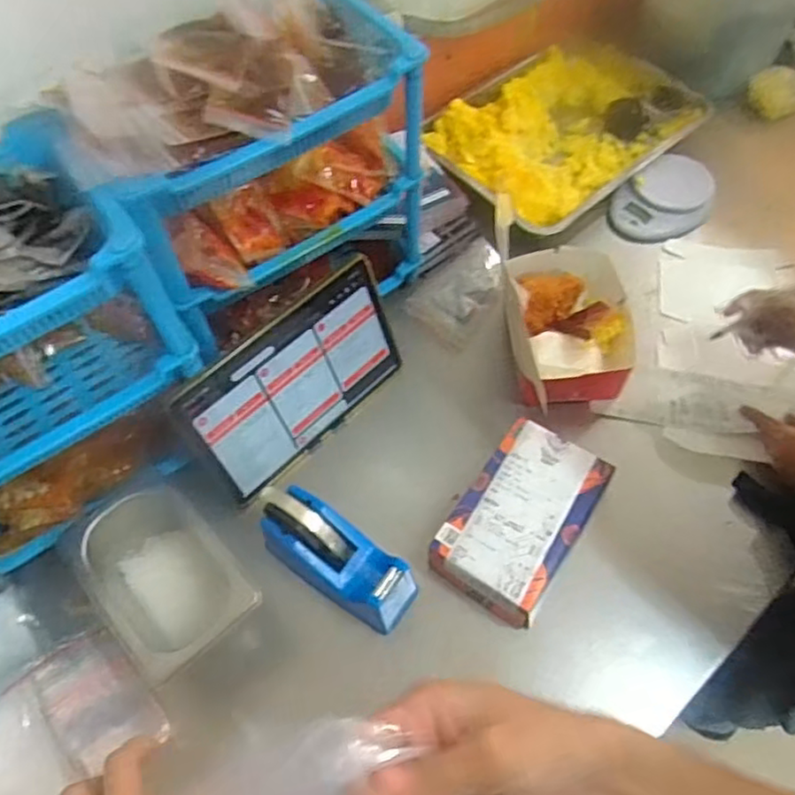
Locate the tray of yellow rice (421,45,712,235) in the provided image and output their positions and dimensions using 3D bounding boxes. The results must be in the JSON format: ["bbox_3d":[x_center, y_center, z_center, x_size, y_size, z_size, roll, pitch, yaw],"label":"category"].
[{"bbox_3d":[0.247,-0.408,0.984,0.399,0.063,0.280,-39,64,-19],"label":"tray of yellow rice"}]

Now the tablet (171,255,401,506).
[{"bbox_3d":[-0.103,-0.018,0.704,0.253,0.161,0.015,-43,45,-19],"label":"tablet"}]

